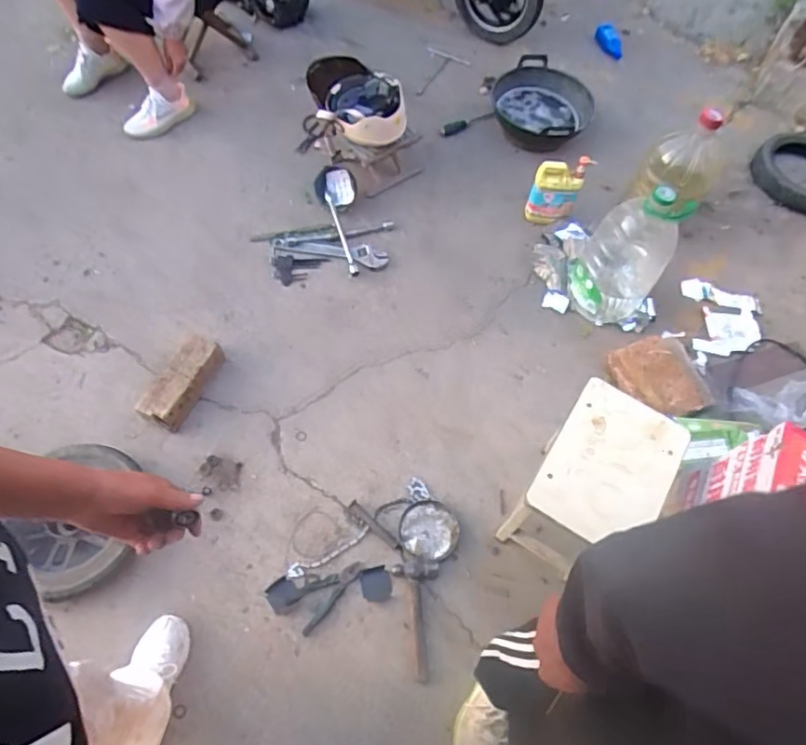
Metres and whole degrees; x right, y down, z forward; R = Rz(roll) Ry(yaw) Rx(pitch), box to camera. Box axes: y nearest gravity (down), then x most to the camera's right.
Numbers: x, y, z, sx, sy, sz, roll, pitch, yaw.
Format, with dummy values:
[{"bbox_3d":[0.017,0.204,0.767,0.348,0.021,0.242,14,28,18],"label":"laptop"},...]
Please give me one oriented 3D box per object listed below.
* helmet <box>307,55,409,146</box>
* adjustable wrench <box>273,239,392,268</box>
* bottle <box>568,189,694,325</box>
[{"bbox_3d":[-0.133,-0.806,1.715,0.280,0.189,0.214,-2,63,-7],"label":"helmet"},{"bbox_3d":[-0.225,-0.382,1.786,0.350,0.024,0.073,10,62,-1],"label":"adjustable wrench"},{"bbox_3d":[0.632,-0.340,1.635,0.223,0.432,0.219,36,64,12],"label":"bottle"}]

